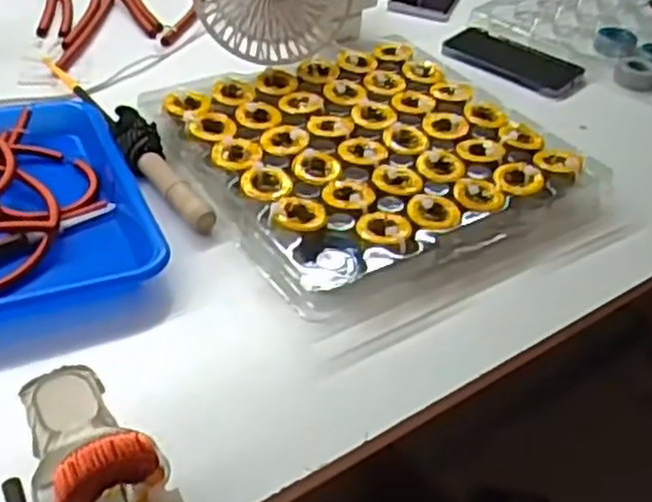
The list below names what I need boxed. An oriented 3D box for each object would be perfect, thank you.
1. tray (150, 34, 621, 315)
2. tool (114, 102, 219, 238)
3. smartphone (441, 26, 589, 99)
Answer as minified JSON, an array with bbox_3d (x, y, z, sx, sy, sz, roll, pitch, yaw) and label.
[{"bbox_3d":[0.037,-0.086,0.672,0.298,0.037,0.294,-16,46,-25],"label":"tray"},{"bbox_3d":[-0.132,-0.064,0.634,0.033,0.032,0.146,-20,47,-28],"label":"tool"},{"bbox_3d":[0.206,-0.207,0.864,0.151,0.009,0.084,31,46,25],"label":"smartphone"}]

